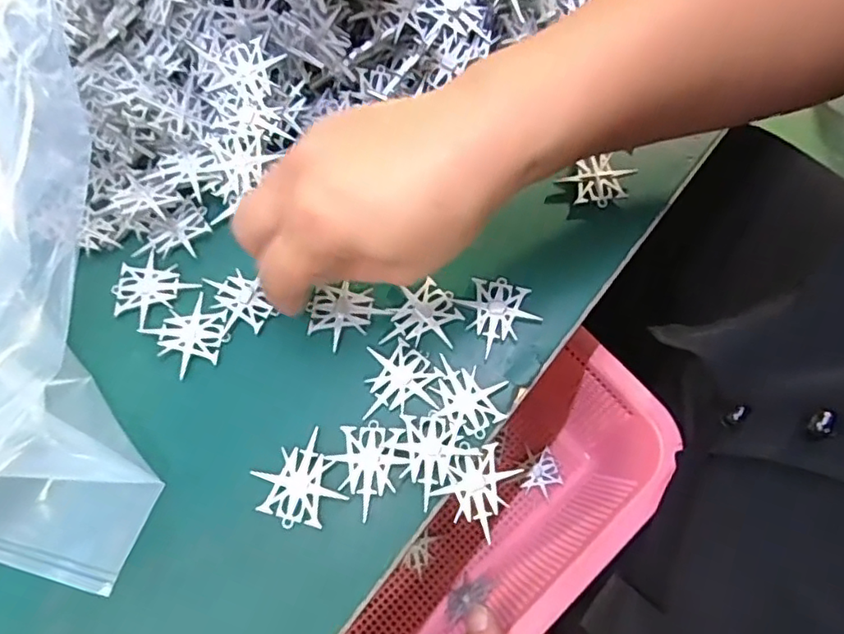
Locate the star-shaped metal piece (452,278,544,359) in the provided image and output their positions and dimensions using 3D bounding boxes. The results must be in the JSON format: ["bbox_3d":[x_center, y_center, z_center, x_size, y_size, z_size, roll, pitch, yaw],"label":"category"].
[{"bbox_3d":[0.036,-0.005,0.285,0.034,0.004,0.033,-26,70,-12],"label":"star-shaped metal piece"}]

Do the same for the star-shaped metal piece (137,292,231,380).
[{"bbox_3d":[-0.107,0.007,0.279,0.035,0.004,0.033,-36,72,-15],"label":"star-shaped metal piece"}]

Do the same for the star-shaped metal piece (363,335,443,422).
[{"bbox_3d":[-0.009,0.026,0.271,0.032,0.004,0.032,-8,67,-5],"label":"star-shaped metal piece"}]

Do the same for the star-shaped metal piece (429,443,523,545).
[{"bbox_3d":[0.025,0.071,0.254,0.027,0.005,0.034,30,69,11],"label":"star-shaped metal piece"}]

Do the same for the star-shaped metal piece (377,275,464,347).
[{"bbox_3d":[0.002,-0.002,0.283,0.031,0.004,0.032,13,68,3],"label":"star-shaped metal piece"}]

